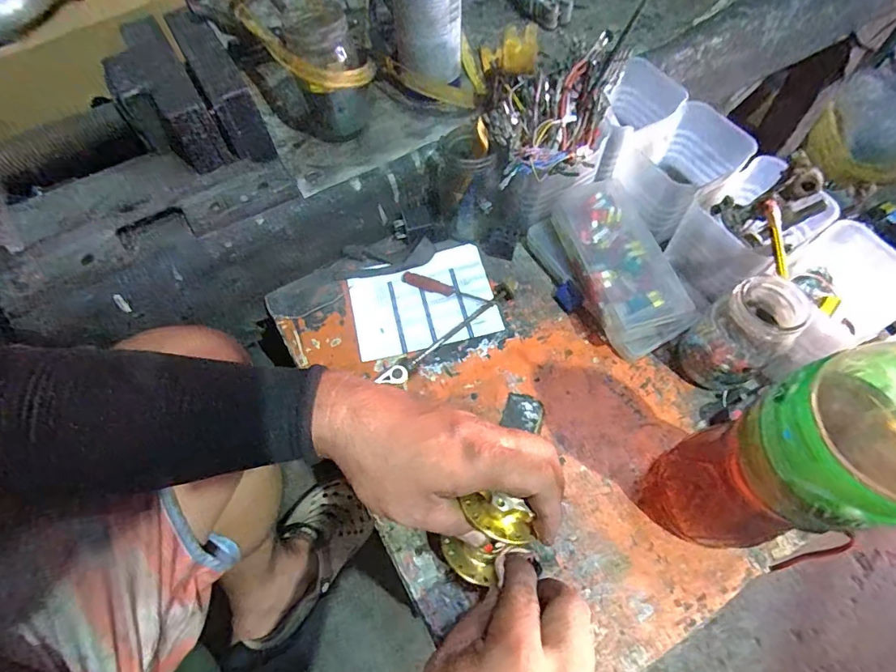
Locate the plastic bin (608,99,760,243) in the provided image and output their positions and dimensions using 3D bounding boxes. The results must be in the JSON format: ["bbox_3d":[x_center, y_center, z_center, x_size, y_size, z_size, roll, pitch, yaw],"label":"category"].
[{"bbox_3d":[0.233,-0.169,0.481,0.116,0.076,0.096,-32,67,-15],"label":"plastic bin"}]

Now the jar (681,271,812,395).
[{"bbox_3d":[0.242,-0.002,0.397,0.060,0.100,0.069,41,70,19],"label":"jar"}]

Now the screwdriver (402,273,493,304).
[{"bbox_3d":[-0.002,-0.048,0.483,0.096,0.012,0.018,17,64,10],"label":"screwdriver"}]

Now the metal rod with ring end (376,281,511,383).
[{"bbox_3d":[0.003,-0.001,0.448,0.154,0.014,0.019,-37,68,-16],"label":"metal rod with ring end"}]

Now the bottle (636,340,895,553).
[{"bbox_3d":[0.194,0.070,0.263,0.074,0.269,0.075,-18,64,-8],"label":"bottle"}]

